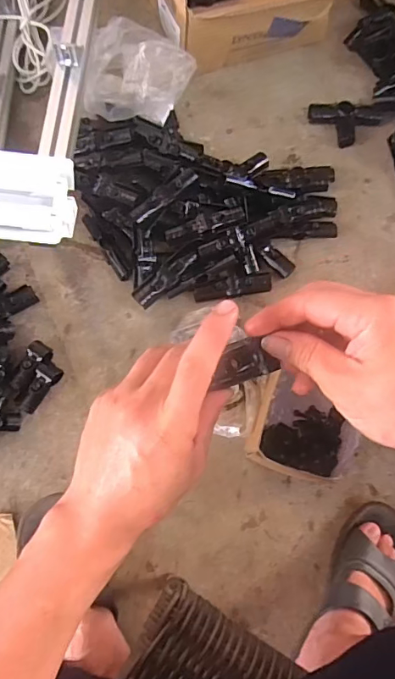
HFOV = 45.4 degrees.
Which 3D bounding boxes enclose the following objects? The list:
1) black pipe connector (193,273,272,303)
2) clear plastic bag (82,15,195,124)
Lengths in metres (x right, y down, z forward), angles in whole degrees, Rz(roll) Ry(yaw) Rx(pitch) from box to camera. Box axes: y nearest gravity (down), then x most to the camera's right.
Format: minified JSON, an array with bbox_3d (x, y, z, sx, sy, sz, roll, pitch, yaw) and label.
[{"bbox_3d":[0.060,-0.088,0.789,0.128,0.023,0.032,-10,75,-5],"label":"black pipe connector"},{"bbox_3d":[-0.104,-0.480,0.841,0.188,0.089,0.171,-4,74,-3],"label":"clear plastic bag"}]

